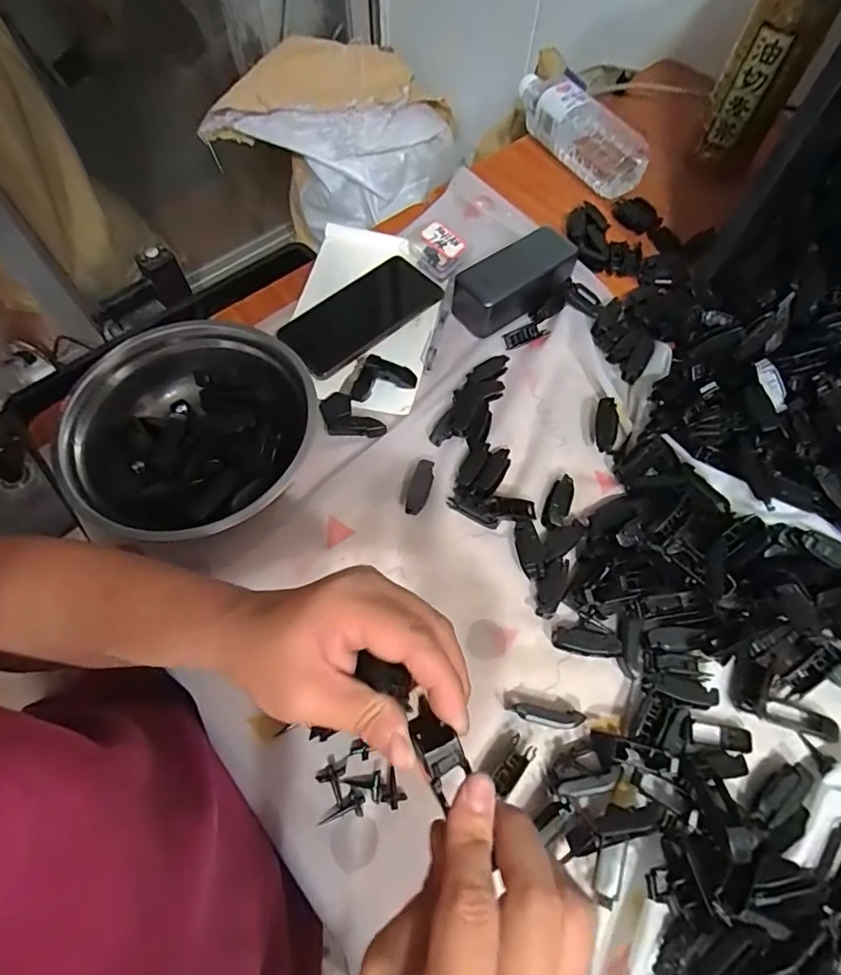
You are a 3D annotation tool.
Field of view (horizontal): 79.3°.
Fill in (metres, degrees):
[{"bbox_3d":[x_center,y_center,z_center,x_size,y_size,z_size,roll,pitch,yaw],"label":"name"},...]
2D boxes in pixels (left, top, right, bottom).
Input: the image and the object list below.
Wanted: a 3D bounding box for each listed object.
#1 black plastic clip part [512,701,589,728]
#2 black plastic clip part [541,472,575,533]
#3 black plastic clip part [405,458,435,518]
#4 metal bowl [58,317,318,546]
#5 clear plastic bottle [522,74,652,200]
[{"bbox_3d":[0.093,0.168,0.373,0.051,0.018,0.012,11,65,5],"label":"black plastic clip part"},{"bbox_3d":[0.122,0.014,0.447,0.021,0.014,0.051,21,66,9],"label":"black plastic clip part"},{"bbox_3d":[0.000,-0.001,0.449,0.019,0.009,0.049,17,66,8],"label":"black plastic clip part"},{"bbox_3d":[-0.191,-0.045,0.441,0.193,0.061,0.203,0,64,0],"label":"metal bowl"},{"bbox_3d":[0.191,-0.451,0.637,0.059,0.065,0.206,-29,68,-13],"label":"clear plastic bottle"}]

